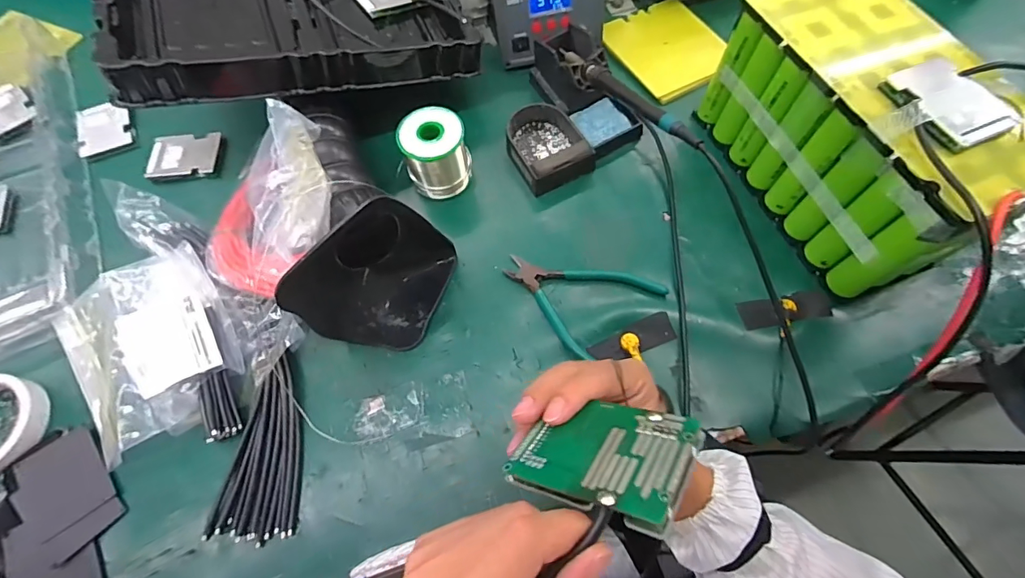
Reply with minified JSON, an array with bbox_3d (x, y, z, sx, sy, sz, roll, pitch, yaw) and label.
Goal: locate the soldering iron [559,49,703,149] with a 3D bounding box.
[{"bbox_3d":[0.109,-0.194,0.457,0.017,0.015,0.233,-24,50,-9],"label":"soldering iron"}]

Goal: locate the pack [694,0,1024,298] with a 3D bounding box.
[{"bbox_3d":[0.328,-0.155,0.444,0.139,0.156,0.276,-20,68,-8],"label":"pack"}]

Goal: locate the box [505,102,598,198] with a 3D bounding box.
[{"bbox_3d":[0.036,-0.165,0.522,0.078,0.030,0.107,-28,69,-11],"label":"box"}]

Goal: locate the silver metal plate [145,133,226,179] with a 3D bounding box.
[{"bbox_3d":[-0.390,-0.159,0.548,0.078,0.007,0.059,-4,66,-1],"label":"silver metal plate"}]

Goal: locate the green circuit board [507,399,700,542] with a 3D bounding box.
[{"bbox_3d":[0.044,0.078,0.217,0.076,0.006,0.059,3,31,40],"label":"green circuit board"}]

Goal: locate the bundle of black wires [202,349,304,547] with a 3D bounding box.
[{"bbox_3d":[-0.224,0.138,0.407,0.072,0.012,0.148,-4,66,-1],"label":"bundle of black wires"}]

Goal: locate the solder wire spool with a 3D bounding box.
[{"bbox_3d":[-0.084,-0.147,0.507,0.067,0.085,0.056,-19,68,-8],"label":"solder wire spool"}]

